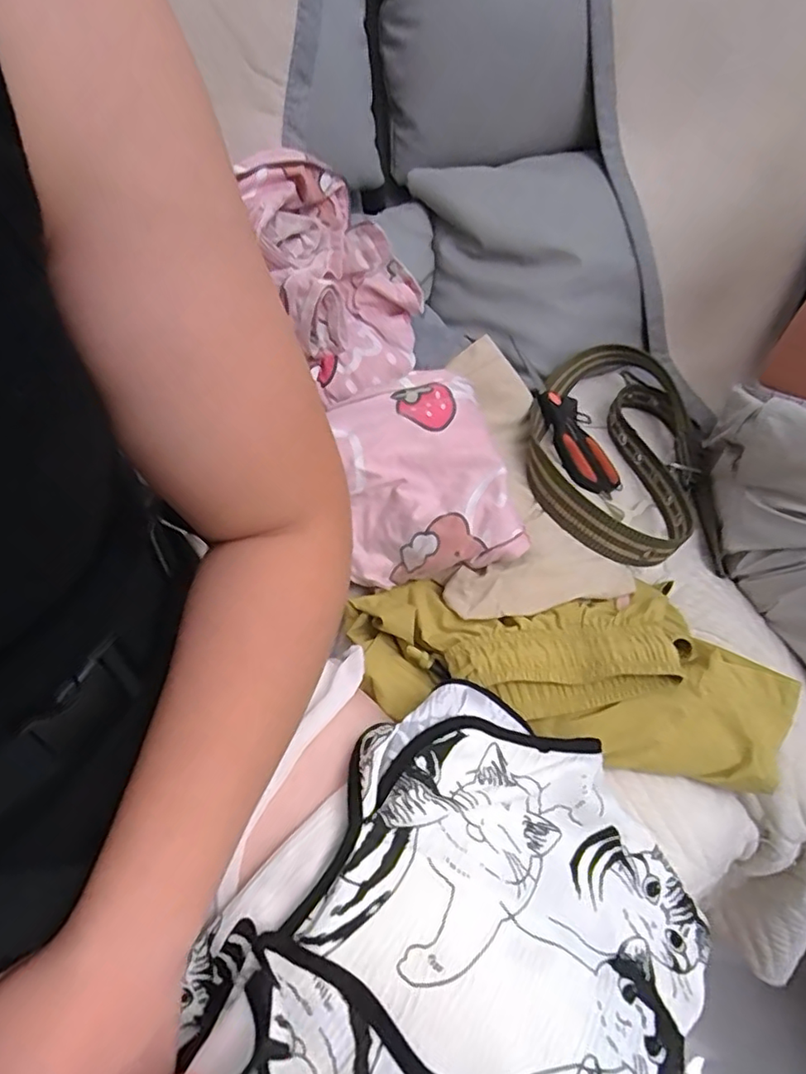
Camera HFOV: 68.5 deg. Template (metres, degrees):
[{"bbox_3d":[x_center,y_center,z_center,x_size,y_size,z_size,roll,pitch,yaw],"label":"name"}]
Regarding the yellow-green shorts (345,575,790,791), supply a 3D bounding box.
[{"bbox_3d":[0.129,0.095,0.469,0.350,0.054,0.168,5,49,2],"label":"yellow-green shorts"}]

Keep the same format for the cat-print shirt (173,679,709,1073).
[{"bbox_3d":[0.020,0.262,0.291,0.240,0.095,0.355,33,55,23],"label":"cat-print shirt"}]

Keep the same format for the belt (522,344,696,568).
[{"bbox_3d":[0.224,-0.097,0.636,0.182,0.076,0.324,22,53,13],"label":"belt"}]

